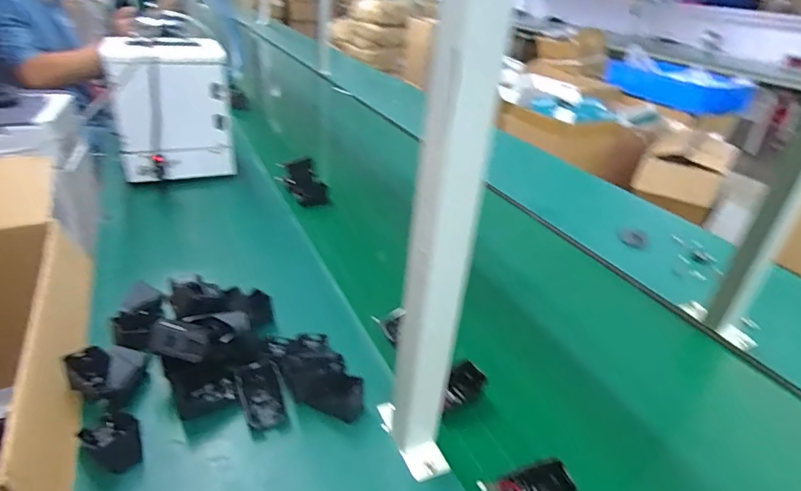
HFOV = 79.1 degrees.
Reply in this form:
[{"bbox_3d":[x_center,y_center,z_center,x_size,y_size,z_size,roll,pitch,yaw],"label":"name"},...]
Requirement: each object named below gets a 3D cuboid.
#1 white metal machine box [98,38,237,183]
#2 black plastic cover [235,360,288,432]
[{"bbox_3d":[-0.461,-0.262,0.988,0.223,0.300,0.093,-16,37,-32],"label":"white metal machine box"},{"bbox_3d":[-0.159,0.172,0.557,0.047,0.039,0.067,-12,35,-27],"label":"black plastic cover"}]

